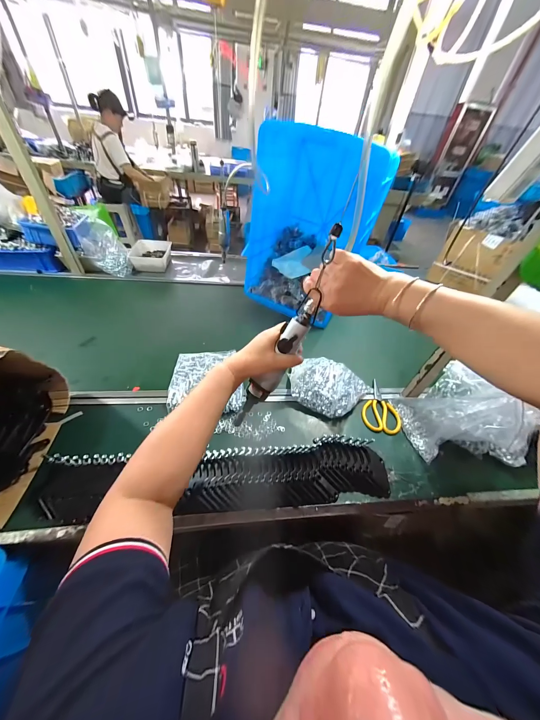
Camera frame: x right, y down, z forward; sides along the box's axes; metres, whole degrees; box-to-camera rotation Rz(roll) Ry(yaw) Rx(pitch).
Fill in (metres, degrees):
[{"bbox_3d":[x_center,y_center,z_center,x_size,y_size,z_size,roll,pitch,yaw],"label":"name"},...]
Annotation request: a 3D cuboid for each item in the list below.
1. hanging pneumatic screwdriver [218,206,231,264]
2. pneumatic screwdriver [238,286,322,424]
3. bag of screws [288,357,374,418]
[{"bbox_3d":[-0.180,-0.481,0.953,0.046,0.189,0.046,-4,48,-11],"label":"hanging pneumatic screwdriver"},{"bbox_3d":[0.002,0.023,0.409,0.036,0.265,0.034,-2,41,-47],"label":"pneumatic screwdriver"},{"bbox_3d":[0.170,0.074,0.701,0.224,0.070,0.167,23,48,14],"label":"bag of screws"}]

